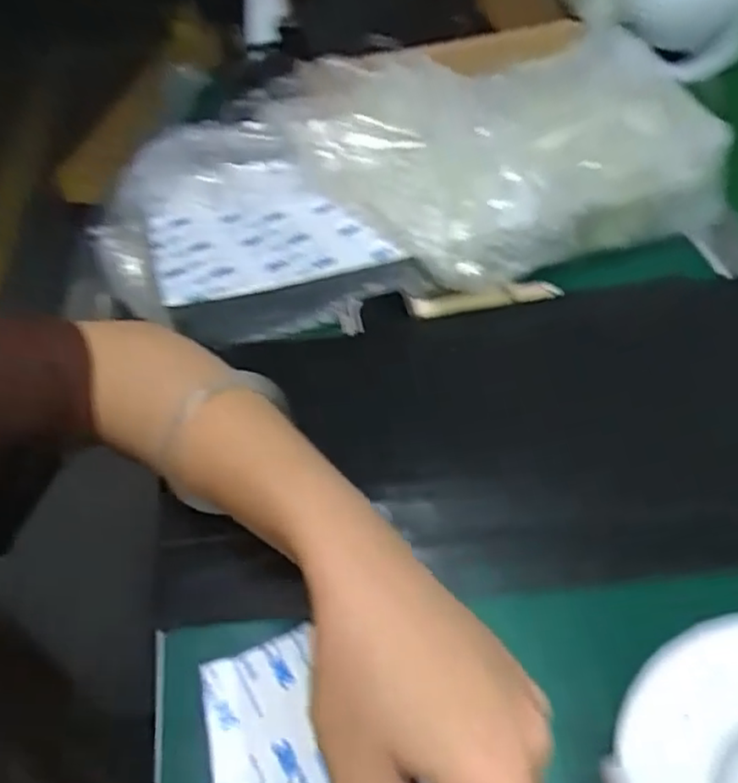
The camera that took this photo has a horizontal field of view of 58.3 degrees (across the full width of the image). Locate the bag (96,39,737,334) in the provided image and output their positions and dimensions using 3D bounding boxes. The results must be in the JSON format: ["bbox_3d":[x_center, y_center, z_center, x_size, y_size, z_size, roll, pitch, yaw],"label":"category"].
[{"bbox_3d":[0.021,-0.130,0.413,0.372,0.086,0.154,-11,51,-5],"label":"bag"}]

